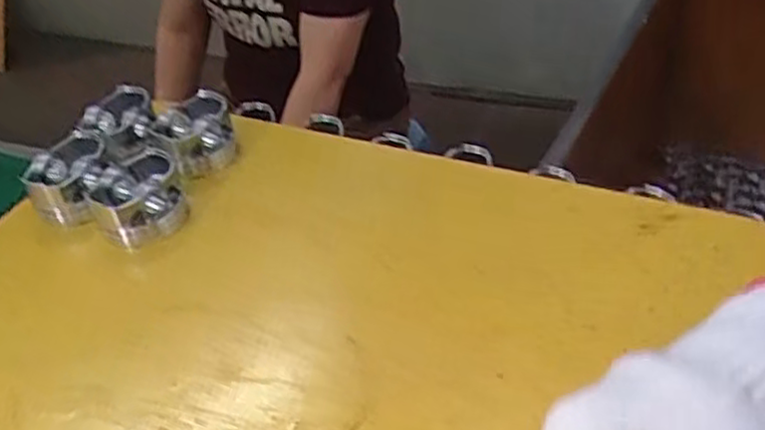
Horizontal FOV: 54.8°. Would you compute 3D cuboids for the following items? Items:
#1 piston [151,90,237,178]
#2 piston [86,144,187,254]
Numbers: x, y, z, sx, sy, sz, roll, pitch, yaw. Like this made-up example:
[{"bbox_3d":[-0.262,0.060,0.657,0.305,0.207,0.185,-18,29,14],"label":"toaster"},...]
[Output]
[{"bbox_3d":[-0.189,-0.079,0.748,0.077,0.053,0.068,-18,43,-11],"label":"piston"},{"bbox_3d":[-0.227,-0.015,0.686,0.080,0.054,0.080,-4,42,4],"label":"piston"}]

